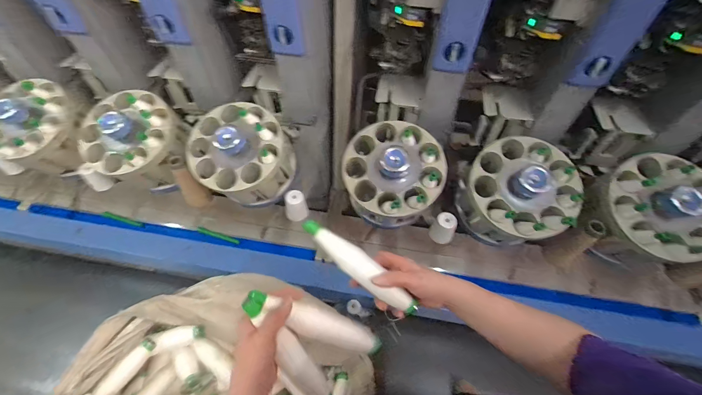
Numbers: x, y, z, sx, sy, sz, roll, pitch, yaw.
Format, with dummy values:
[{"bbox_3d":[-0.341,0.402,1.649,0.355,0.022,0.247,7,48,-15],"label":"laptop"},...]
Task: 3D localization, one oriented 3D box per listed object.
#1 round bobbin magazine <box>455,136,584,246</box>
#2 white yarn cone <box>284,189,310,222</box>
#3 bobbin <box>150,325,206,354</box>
[{"bbox_3d":[0.414,-0.011,0.788,0.244,0.189,0.229,-2,74,8],"label":"round bobbin magazine"},{"bbox_3d":[-0.151,0.023,0.860,0.059,0.060,0.064,-20,58,-13],"label":"white yarn cone"},{"bbox_3d":[-0.331,0.267,0.602,0.094,0.033,0.036,-12,56,-8],"label":"bobbin"}]

